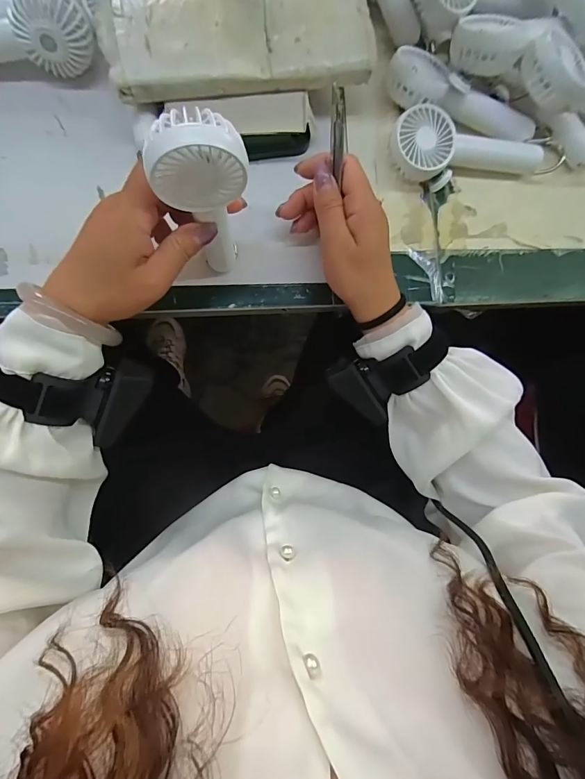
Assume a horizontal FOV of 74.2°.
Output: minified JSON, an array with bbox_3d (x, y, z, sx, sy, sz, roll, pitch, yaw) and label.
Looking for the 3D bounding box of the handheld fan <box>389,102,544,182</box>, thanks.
[{"bbox_3d":[0.160,-0.226,0.360,0.147,0.035,0.053,-6,87,-6],"label":"handheld fan"}]

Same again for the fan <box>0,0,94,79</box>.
[{"bbox_3d":[-0.227,-0.281,0.315,0.123,0.056,0.039,-11,87,-6],"label":"fan"}]

